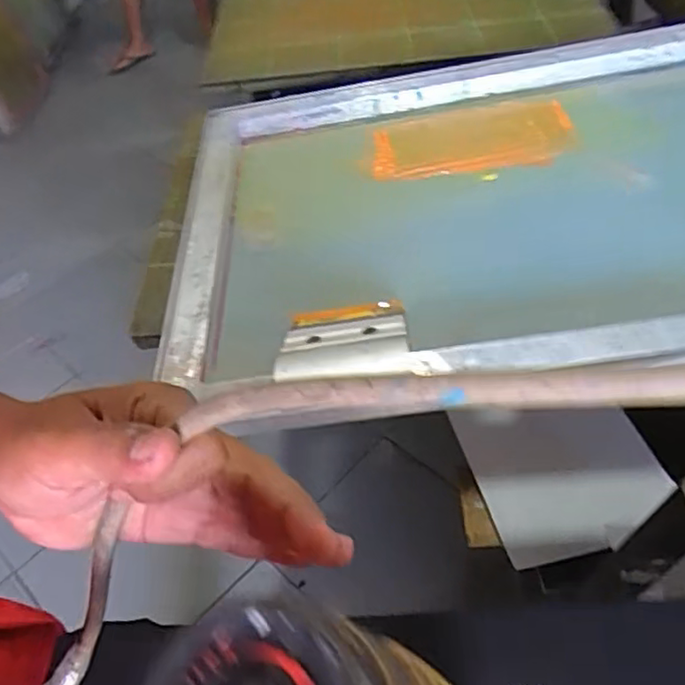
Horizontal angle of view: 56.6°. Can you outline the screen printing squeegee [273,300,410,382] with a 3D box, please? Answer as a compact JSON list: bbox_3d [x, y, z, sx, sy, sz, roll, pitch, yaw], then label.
[{"bbox_3d":[0.003,0.003,0.499,0.096,0.017,0.119,-8,25,5],"label":"screen printing squeegee"}]

